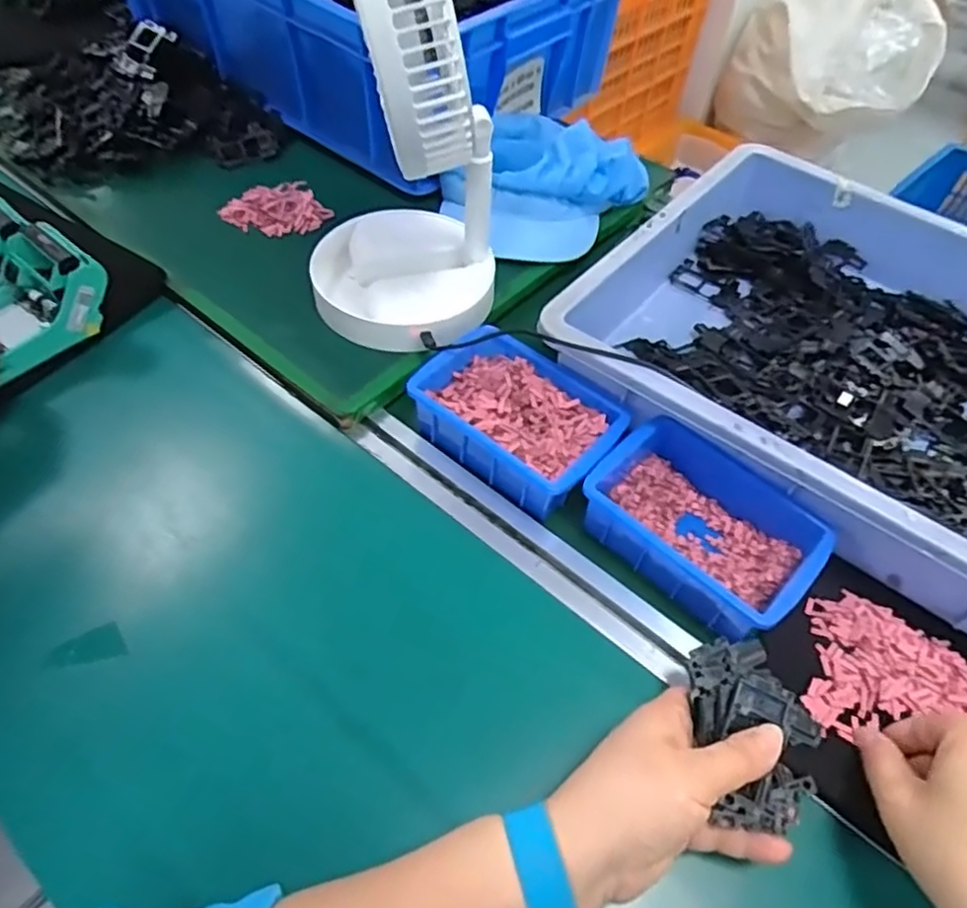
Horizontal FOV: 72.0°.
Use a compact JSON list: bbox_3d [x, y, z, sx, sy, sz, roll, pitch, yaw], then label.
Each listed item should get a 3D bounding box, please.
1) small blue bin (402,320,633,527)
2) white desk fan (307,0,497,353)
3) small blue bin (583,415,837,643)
[{"bbox_3d":[0.027,-0.028,0.515,0.150,0.050,0.101,34,58,20],"label":"small blue bin"},{"bbox_3d":[-0.063,-0.228,0.488,0.153,0.286,0.161,-6,54,-8],"label":"white desk fan"},{"bbox_3d":[0.155,0.047,0.468,0.149,0.050,0.111,39,60,24],"label":"small blue bin"}]

